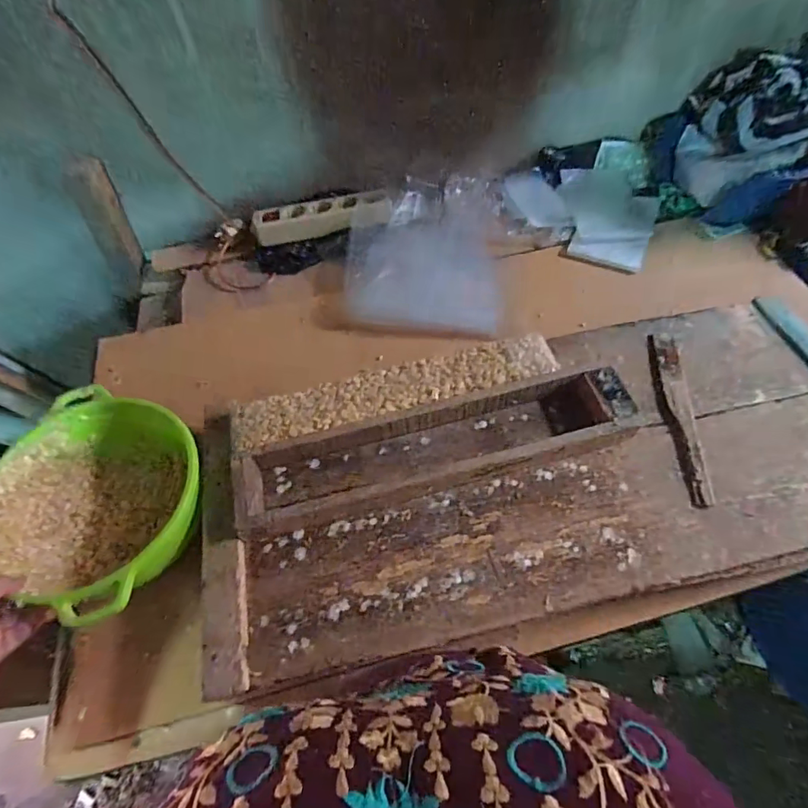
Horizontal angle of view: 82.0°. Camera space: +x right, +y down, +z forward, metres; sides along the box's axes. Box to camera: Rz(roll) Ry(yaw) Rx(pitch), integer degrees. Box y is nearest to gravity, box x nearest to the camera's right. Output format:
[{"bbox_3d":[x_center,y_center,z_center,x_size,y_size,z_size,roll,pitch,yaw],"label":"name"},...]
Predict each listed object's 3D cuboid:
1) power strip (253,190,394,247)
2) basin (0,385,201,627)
[{"bbox_3d":[-0.139,-0.320,0.795,0.234,0.051,0.054,-11,61,-2],"label":"power strip"},{"bbox_3d":[-0.315,0.103,0.488,0.209,0.099,0.191,-2,54,2],"label":"basin"}]

